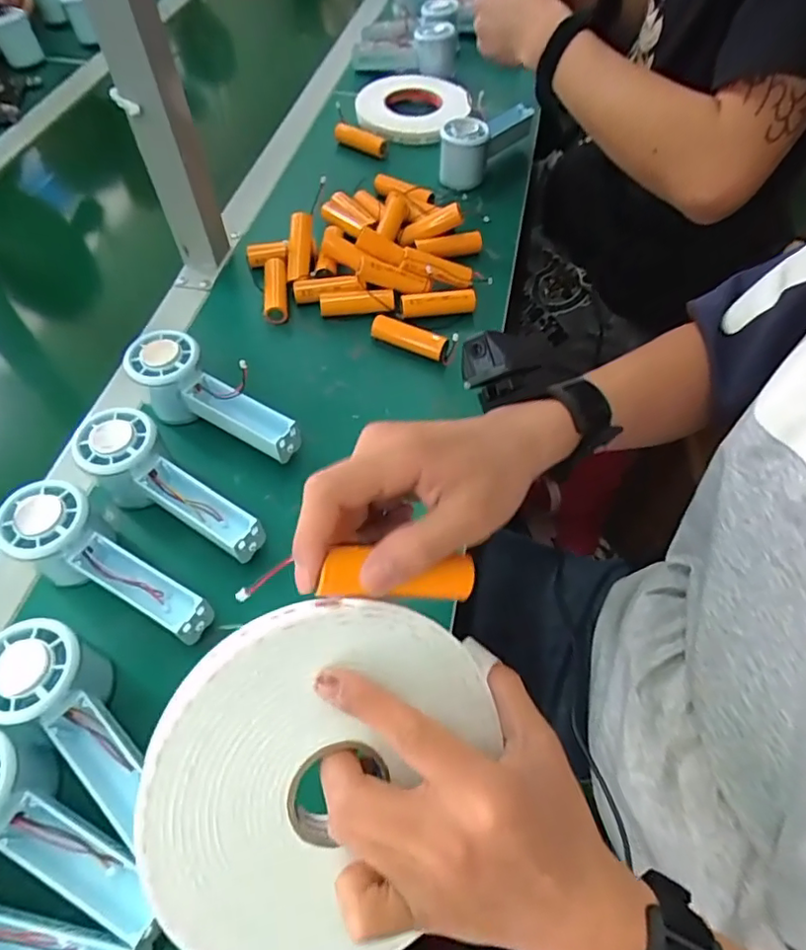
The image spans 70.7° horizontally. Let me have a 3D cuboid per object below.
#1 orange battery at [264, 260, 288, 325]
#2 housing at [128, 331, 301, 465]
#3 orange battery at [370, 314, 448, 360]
[{"bbox_3d":[-0.125,-0.183,0.553,0.023,0.019,0.072,-6,57,-4],"label":"orange battery"},{"bbox_3d":[-0.148,-0.065,0.457,0.151,0.051,0.057,21,59,13],"label":"housing"},{"bbox_3d":[0.007,-0.128,0.525,0.069,0.018,0.019,22,59,13],"label":"orange battery"}]

